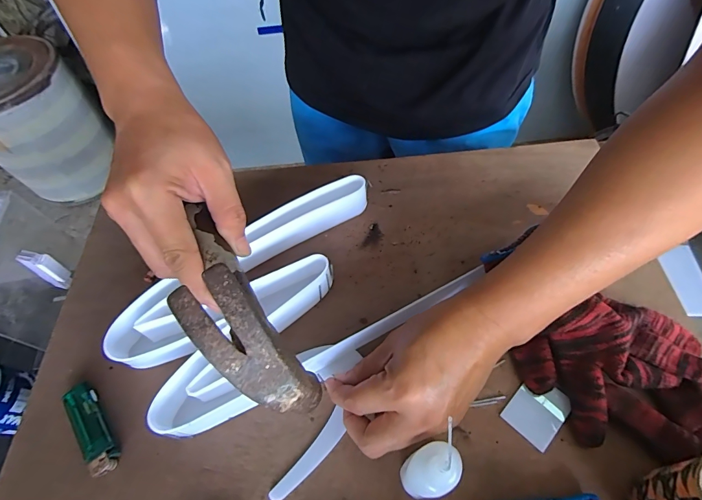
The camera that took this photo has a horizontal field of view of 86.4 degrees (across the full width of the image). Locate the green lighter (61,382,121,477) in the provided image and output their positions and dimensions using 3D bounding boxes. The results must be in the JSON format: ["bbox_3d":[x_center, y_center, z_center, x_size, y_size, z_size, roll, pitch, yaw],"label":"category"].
[{"bbox_3d":[-0.222,0.151,0.316,0.026,0.012,0.081,-35,66,-16],"label":"green lighter"}]

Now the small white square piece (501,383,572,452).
[{"bbox_3d":[0.152,0.131,0.304,0.039,0.006,0.047,37,75,26],"label":"small white square piece"}]

